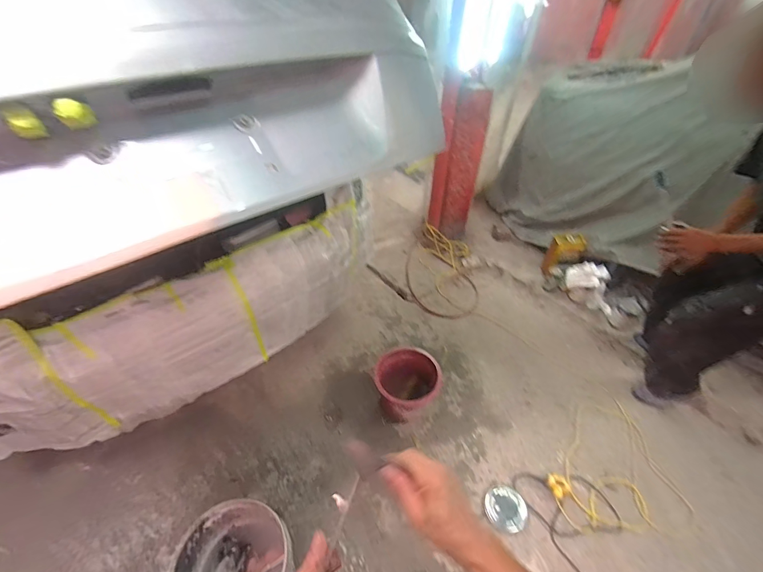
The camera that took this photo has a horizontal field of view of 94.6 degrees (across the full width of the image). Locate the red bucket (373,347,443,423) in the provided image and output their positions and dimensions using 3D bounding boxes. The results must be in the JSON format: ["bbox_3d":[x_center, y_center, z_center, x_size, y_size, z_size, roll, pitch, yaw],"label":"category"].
[{"bbox_3d":[0.104,0.428,1.525,0.273,0.236,0.246,-9,46,-14],"label":"red bucket"}]

